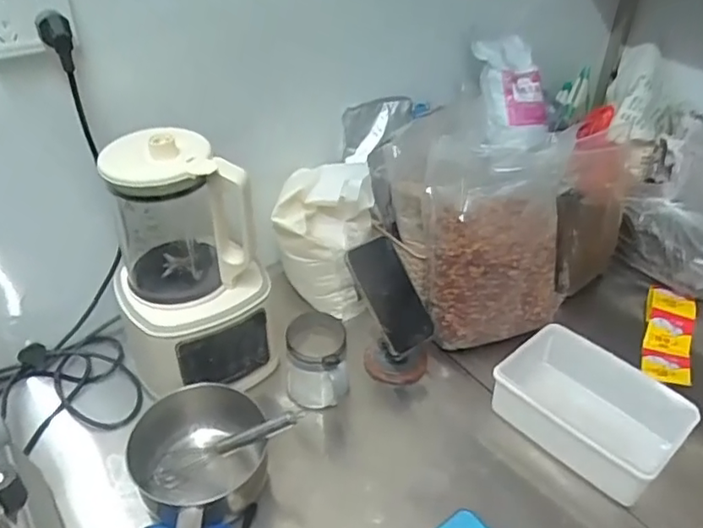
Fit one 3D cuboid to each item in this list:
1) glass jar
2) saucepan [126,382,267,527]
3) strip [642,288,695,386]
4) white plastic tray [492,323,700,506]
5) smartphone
[{"bbox_3d":[-0.046,0.140,0.821,0.084,0.110,0.099,0,41,3],"label":"glass jar"},{"bbox_3d":[-0.170,0.266,0.648,0.134,0.119,0.297,-4,27,-2],"label":"saucepan"},{"bbox_3d":[0.498,0.106,0.943,0.072,0.034,0.211,15,44,19],"label":"strip"},{"bbox_3d":[0.301,0.189,0.788,0.139,0.086,0.226,-32,49,-30],"label":"white plastic tray"},{"bbox_3d":[0.054,0.043,0.841,0.068,0.157,0.016,-25,1,-12],"label":"smartphone"}]

